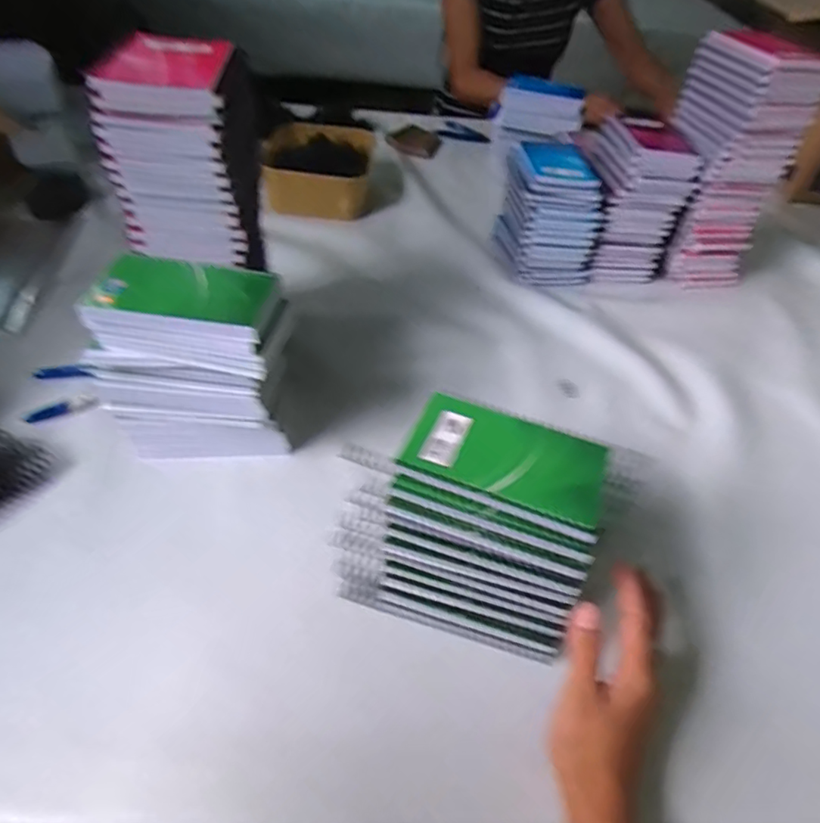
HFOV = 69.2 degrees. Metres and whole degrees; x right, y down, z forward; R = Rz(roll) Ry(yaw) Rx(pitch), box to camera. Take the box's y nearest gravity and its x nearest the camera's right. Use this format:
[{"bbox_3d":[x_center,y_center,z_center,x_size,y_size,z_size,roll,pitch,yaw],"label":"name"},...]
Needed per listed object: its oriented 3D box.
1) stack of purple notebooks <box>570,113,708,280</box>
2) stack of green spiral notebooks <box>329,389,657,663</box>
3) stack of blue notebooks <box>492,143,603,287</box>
[{"bbox_3d":[0.292,-0.283,0.804,0.117,0.166,0.129,-2,45,-8],"label":"stack of purple notebooks"},{"bbox_3d":[0.054,0.078,0.425,0.180,0.120,0.119,18,46,12],"label":"stack of green spiral notebooks"},{"bbox_3d":[0.182,-0.265,0.800,0.108,0.133,0.128,-2,45,-7],"label":"stack of blue notebooks"}]

